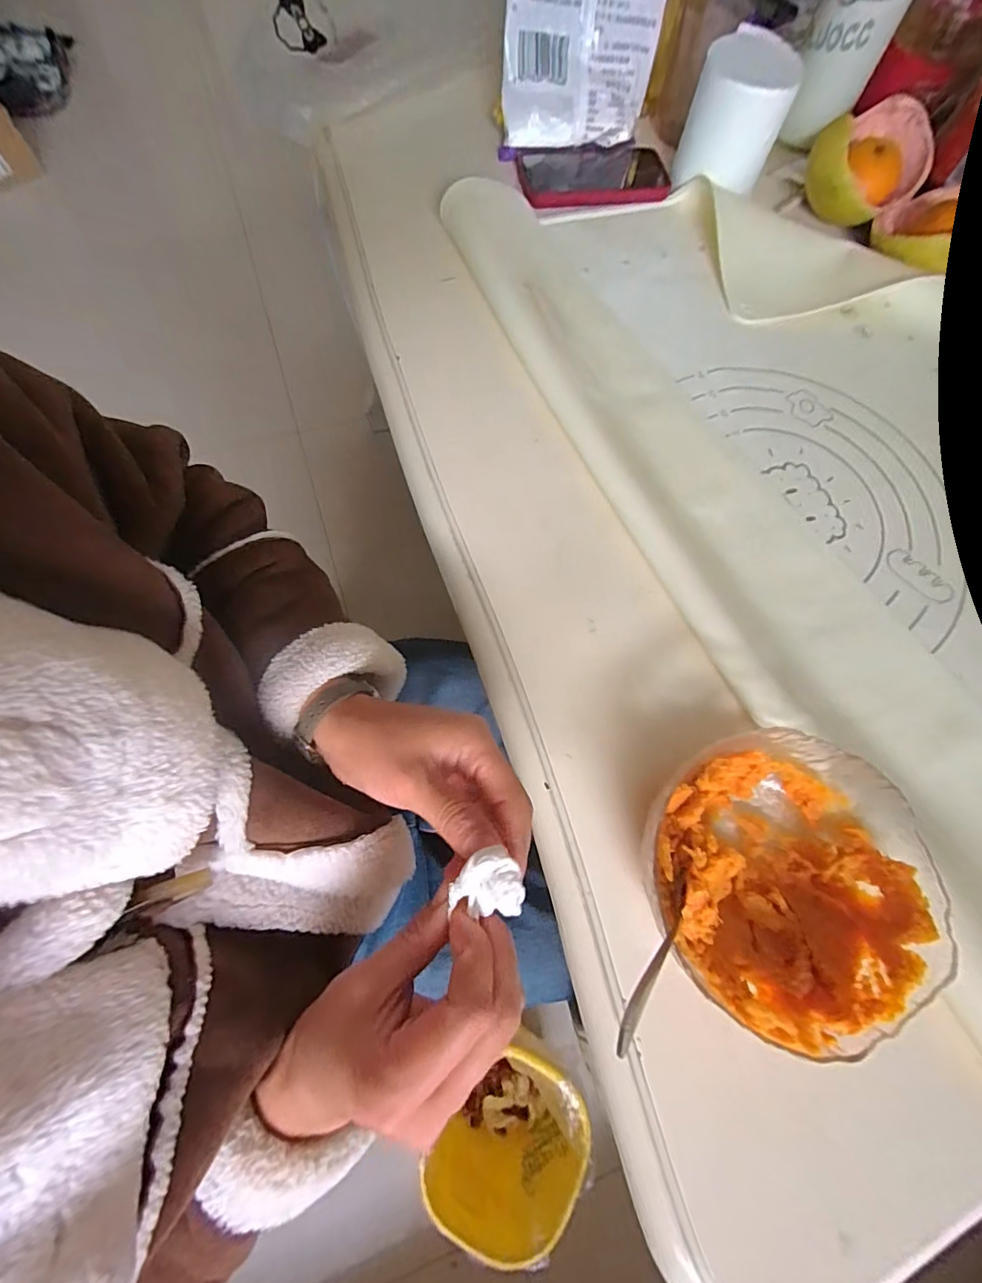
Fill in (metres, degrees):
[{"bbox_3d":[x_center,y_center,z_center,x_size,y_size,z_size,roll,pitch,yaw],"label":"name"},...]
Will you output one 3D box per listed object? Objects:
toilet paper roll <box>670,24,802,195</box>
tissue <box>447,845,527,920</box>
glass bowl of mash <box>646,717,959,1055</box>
[{"bbox_3d":[0.250,-0.537,0.504,0.090,0.099,0.112,19,72,5],"label":"toilet paper roll"},{"bbox_3d":[-0.001,0.108,0.219,0.031,0.017,0.027,3,71,0],"label":"tissue"},{"bbox_3d":[0.170,0.135,0.291,0.157,0.066,0.145,0,72,-1],"label":"glass bowl of mash"}]

